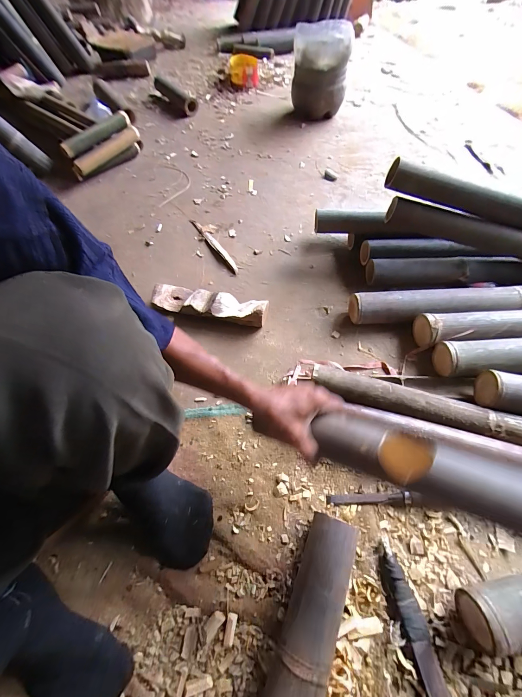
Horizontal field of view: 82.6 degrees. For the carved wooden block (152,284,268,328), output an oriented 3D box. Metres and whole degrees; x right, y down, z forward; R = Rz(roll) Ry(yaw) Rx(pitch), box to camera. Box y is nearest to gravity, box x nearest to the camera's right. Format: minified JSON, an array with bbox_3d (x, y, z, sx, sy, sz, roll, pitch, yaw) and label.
[{"bbox_3d":[-0.124,-0.107,0.773,0.277,0.059,0.077,11,59,9],"label":"carved wooden block"}]

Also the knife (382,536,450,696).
[{"bbox_3d":[0.238,0.443,0.430,0.034,0.018,0.280,-10,58,-4],"label":"knife"}]

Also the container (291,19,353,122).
[{"bbox_3d":[0.258,-1.193,1.298,0.228,0.302,0.282,7,58,7],"label":"container"}]

